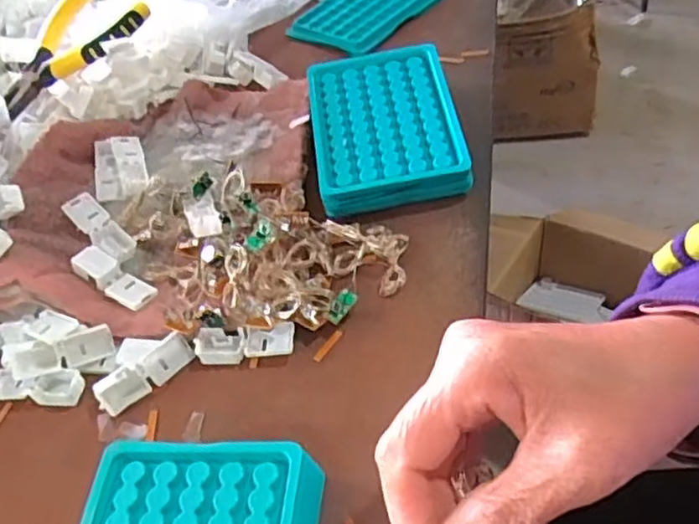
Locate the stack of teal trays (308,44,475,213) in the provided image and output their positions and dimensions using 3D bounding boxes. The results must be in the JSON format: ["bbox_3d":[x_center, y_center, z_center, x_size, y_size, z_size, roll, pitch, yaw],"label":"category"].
[{"bbox_3d":[0.024,-0.093,0.460,0.096,0.031,0.131,-10,48,3],"label":"stack of teal trays"}]

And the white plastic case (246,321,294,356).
[{"bbox_3d":[-0.044,0.044,0.374,0.027,0.010,0.018,-6,48,6],"label":"white plastic case"}]

